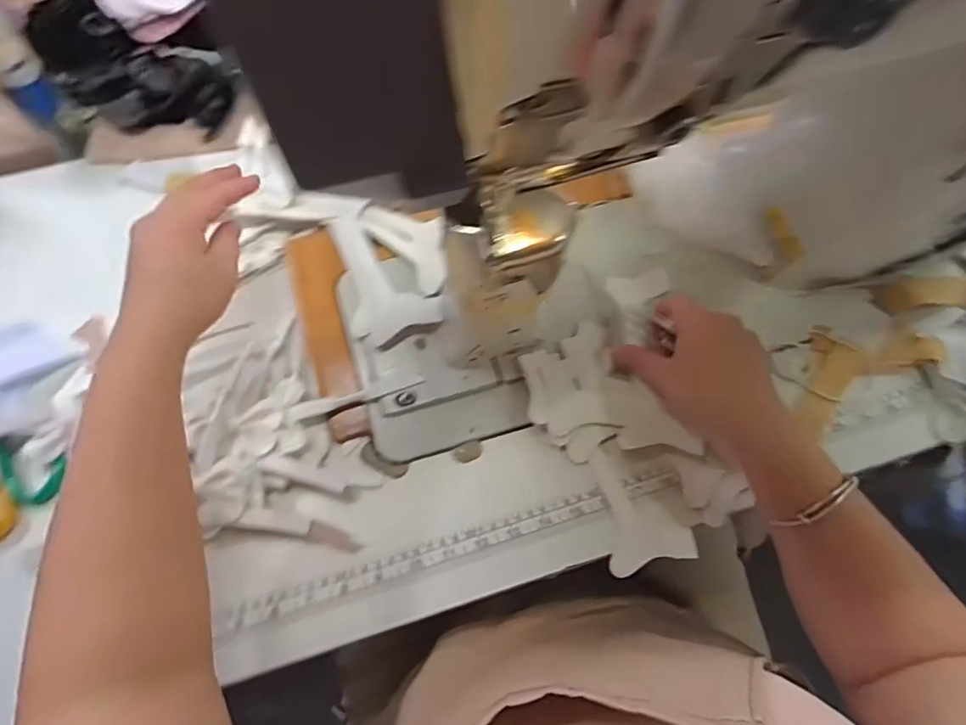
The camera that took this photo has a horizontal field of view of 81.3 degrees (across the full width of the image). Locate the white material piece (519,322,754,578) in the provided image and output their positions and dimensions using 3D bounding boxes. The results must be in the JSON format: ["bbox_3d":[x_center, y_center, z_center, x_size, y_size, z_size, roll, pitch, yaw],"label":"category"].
[{"bbox_3d":[0.112,0.059,0.448,0.109,0.023,0.182,-26,69,-11],"label":"white material piece"}]

